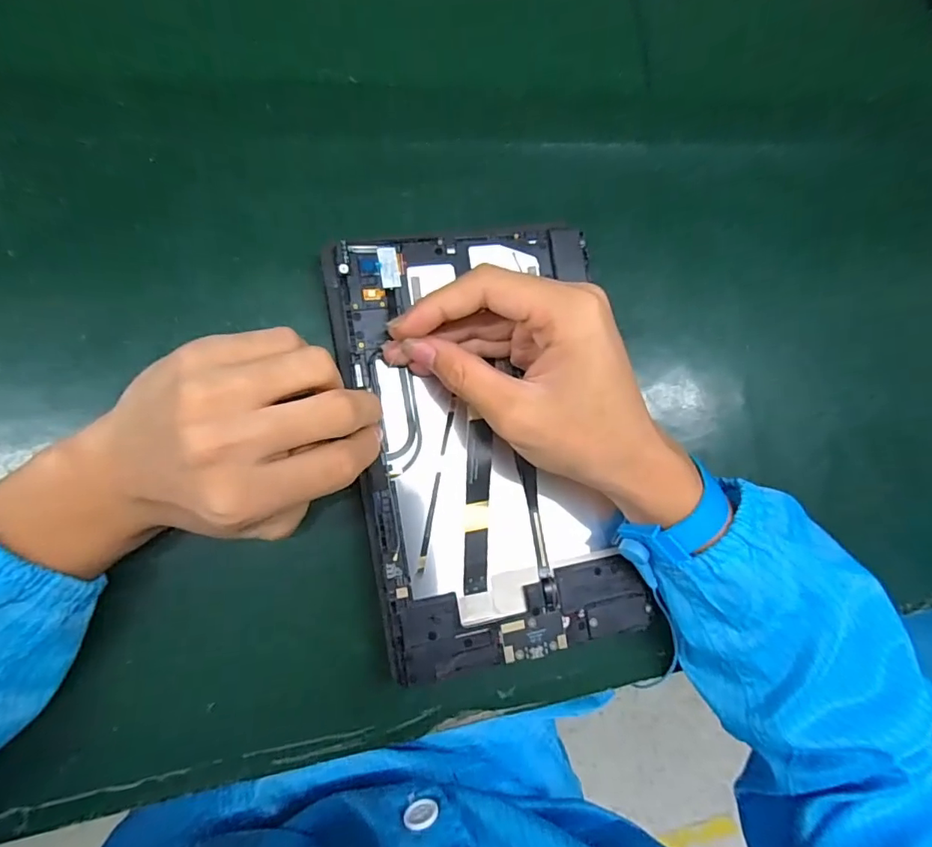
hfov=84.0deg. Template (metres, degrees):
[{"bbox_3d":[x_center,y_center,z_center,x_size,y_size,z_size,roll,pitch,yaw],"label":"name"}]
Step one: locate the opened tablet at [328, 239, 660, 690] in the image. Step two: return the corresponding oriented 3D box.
[{"bbox_3d":[0.014,0.011,0.293,0.149,0.005,0.238,-10,87,-13],"label":"opened tablet"}]

